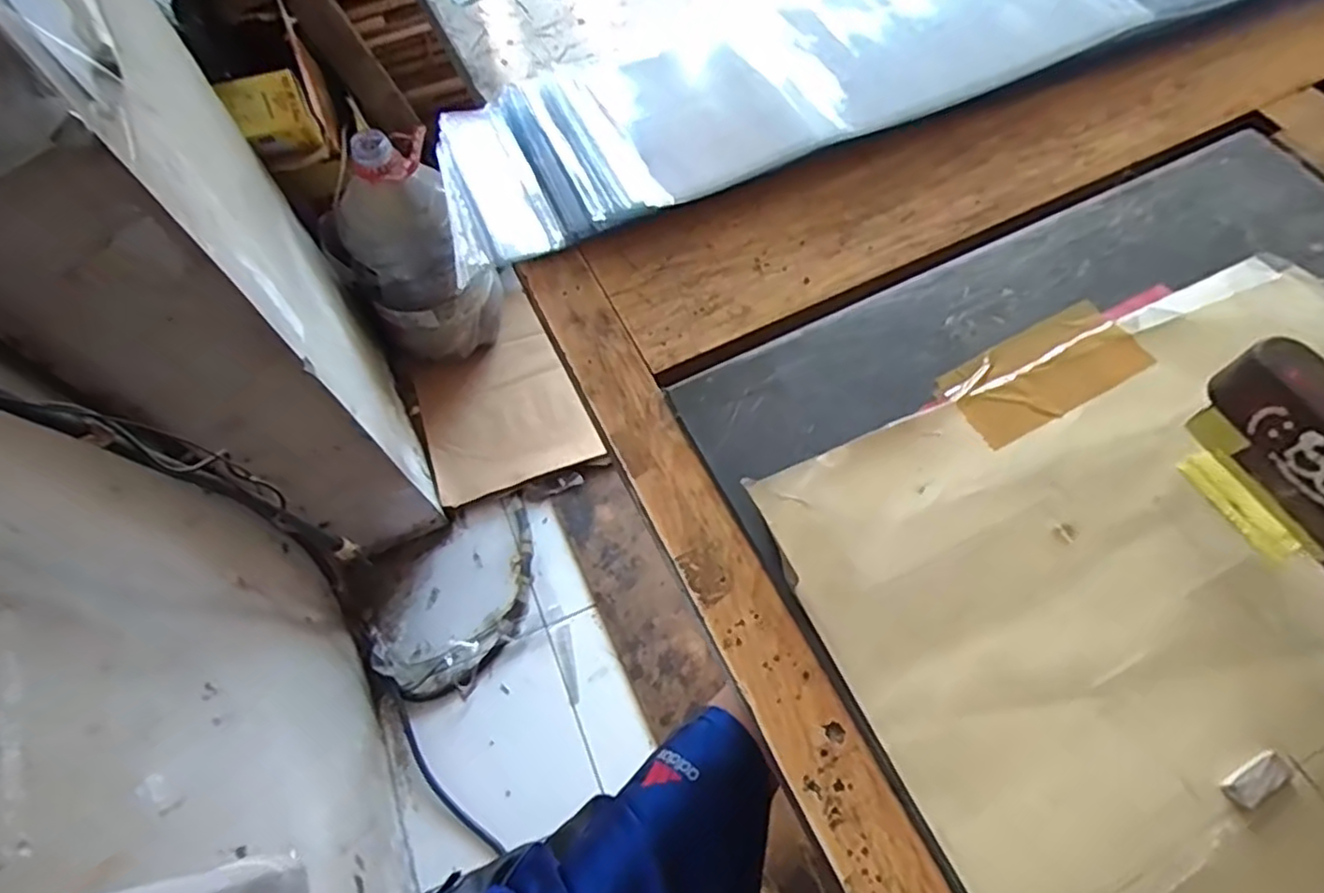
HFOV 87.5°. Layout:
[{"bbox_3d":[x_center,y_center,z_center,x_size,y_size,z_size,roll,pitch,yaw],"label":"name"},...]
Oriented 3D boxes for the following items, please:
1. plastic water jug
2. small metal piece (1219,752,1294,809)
[{"bbox_3d":[-0.455,-0.358,1.260,0.240,0.412,0.209,-32,65,-12],"label":"plastic water jug"},{"bbox_3d":[0.223,0.125,0.258,0.026,0.005,0.012,-27,64,-10],"label":"small metal piece"}]

